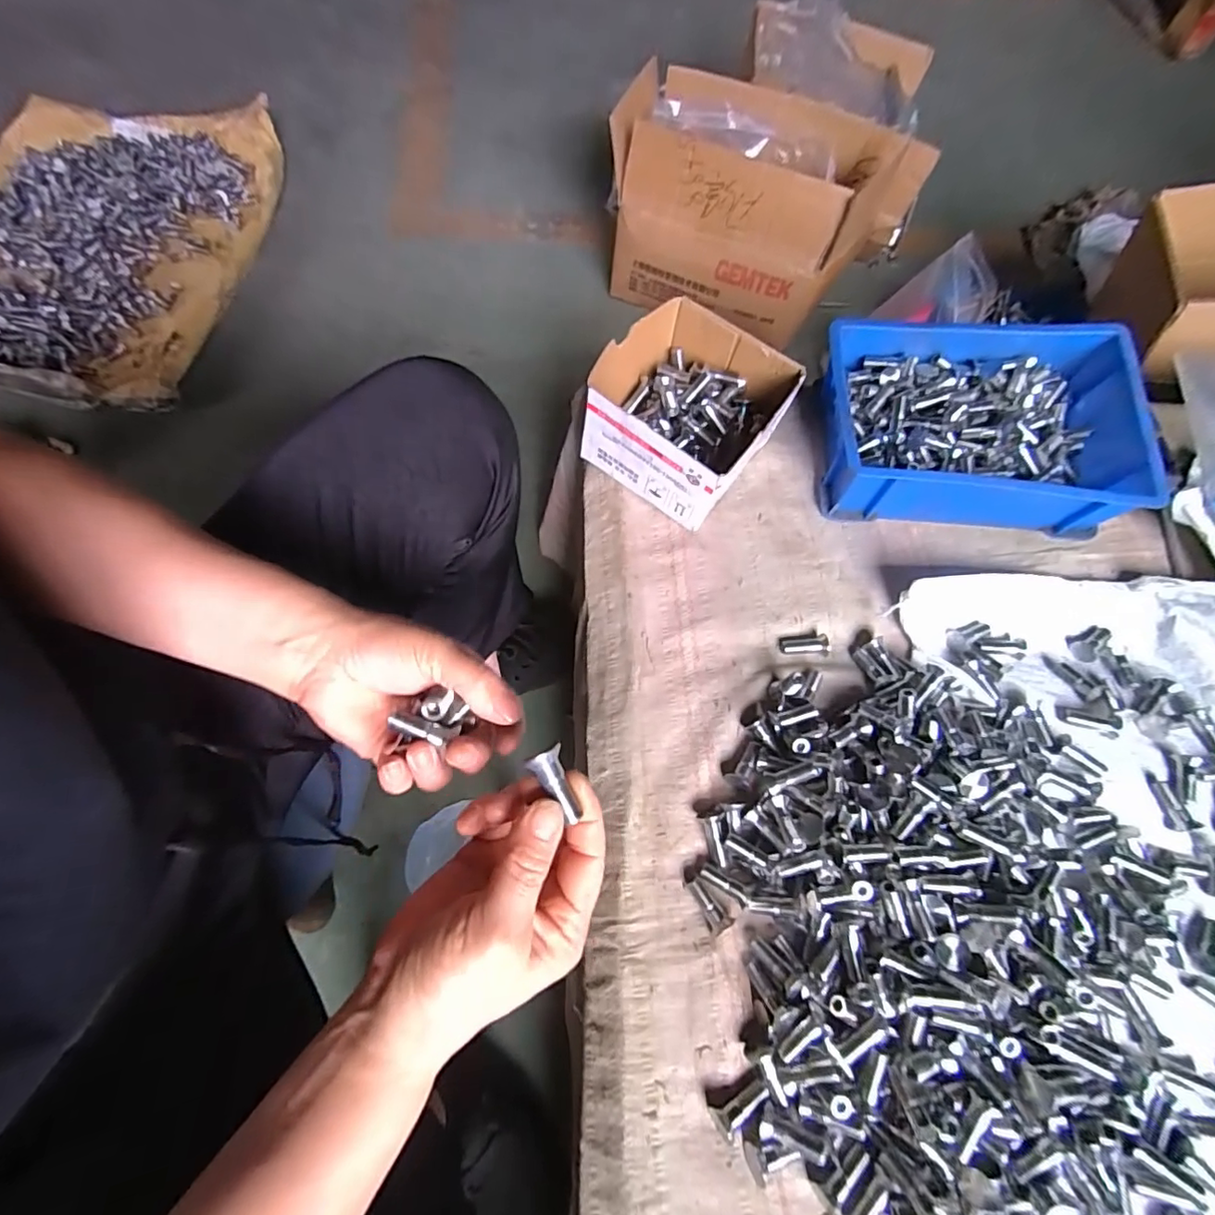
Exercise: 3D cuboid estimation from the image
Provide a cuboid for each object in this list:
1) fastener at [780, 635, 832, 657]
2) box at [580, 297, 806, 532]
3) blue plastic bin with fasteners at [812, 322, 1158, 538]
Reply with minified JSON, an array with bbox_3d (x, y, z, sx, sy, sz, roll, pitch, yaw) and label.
[{"bbox_3d":[0.161,0.030,0.458,0.041,0.012,0.014,4,66,-3],"label":"fastener"},{"bbox_3d":[0.067,-0.170,0.492,0.143,0.077,0.150,38,67,10],"label":"box"},{"bbox_3d":[0.322,-0.157,0.502,0.249,0.092,0.168,9,65,-3],"label":"blue plastic bin with fasteners"}]

